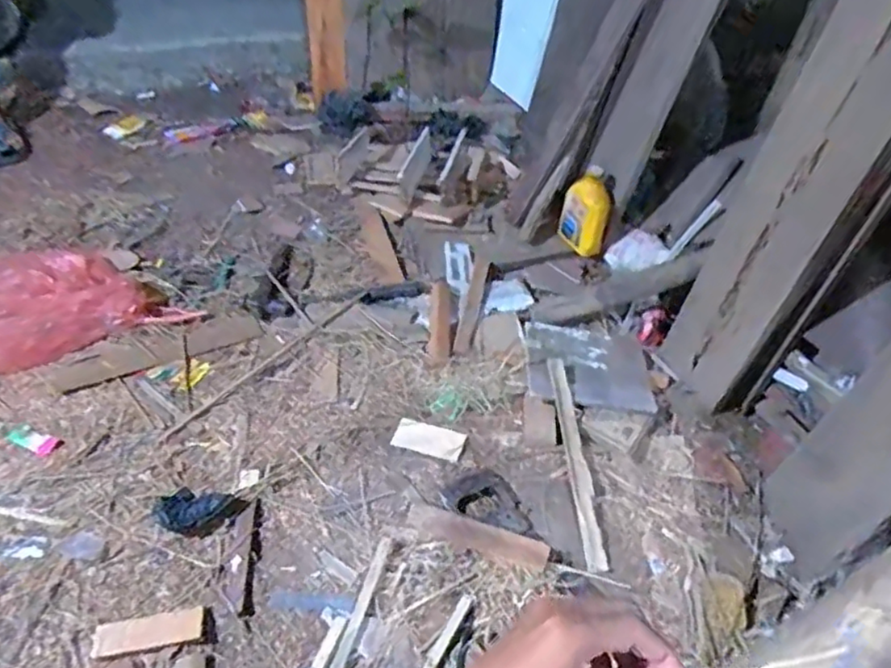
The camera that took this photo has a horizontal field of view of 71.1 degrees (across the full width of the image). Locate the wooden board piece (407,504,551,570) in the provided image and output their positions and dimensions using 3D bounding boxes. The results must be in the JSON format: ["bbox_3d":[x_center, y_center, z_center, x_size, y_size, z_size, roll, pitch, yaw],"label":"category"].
[{"bbox_3d":[0.050,0.312,0.977,0.224,0.011,0.047,16,45,11],"label":"wooden board piece"}]

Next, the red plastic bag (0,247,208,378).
[{"bbox_3d":[-0.783,-0.078,1.260,0.424,0.131,0.304,-27,54,-26],"label":"red plastic bag"}]

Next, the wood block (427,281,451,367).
[{"bbox_3d":[-0.012,-0.023,1.274,0.042,0.021,0.221,4,44,-2],"label":"wood block"}]

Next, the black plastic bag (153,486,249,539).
[{"bbox_3d":[-0.383,0.280,0.972,0.127,0.021,0.072,7,44,1],"label":"black plastic bag"}]

